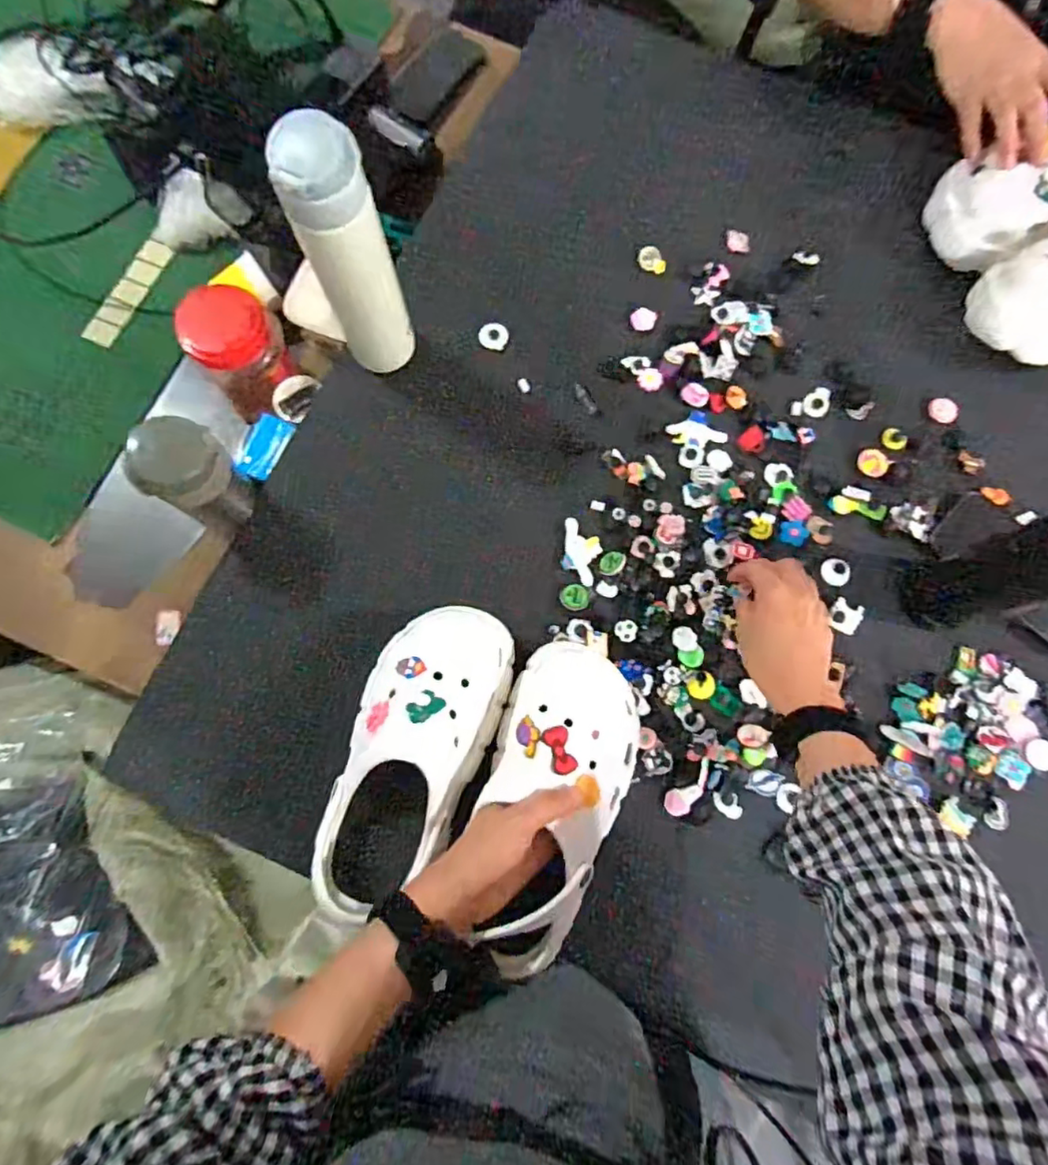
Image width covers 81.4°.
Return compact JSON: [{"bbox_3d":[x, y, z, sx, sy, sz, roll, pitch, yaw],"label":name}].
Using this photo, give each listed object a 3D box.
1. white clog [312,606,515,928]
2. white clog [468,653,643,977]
[{"bbox_3d":[-0.087,0.134,0.478,0.101,0.078,0.235,22,77,6],"label":"white clog"},{"bbox_3d":[0.026,0.166,0.471,0.109,0.083,0.238,10,71,3],"label":"white clog"}]

